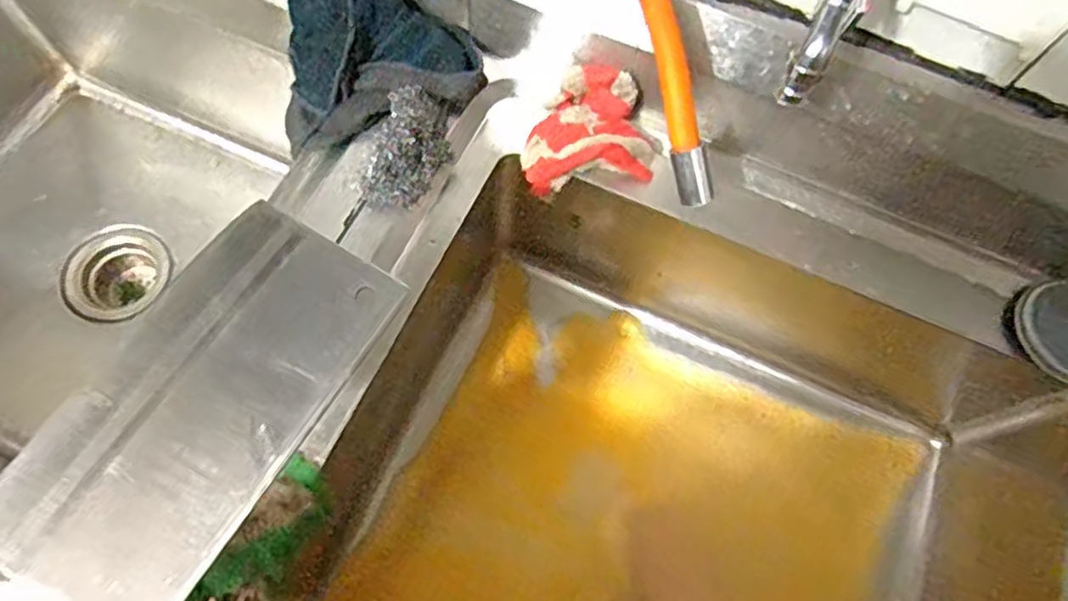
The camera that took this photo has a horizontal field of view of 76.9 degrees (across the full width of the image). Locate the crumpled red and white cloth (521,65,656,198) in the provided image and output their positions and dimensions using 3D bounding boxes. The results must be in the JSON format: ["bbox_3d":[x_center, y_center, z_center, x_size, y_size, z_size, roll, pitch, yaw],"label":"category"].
[{"bbox_3d":[0.041,-0.149,0.564,0.109,0.047,0.095,-9,68,-7],"label":"crumpled red and white cloth"}]

